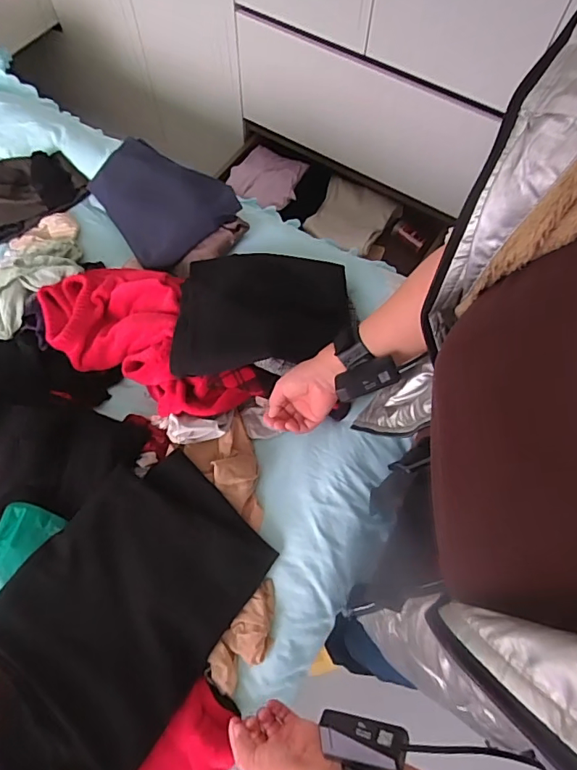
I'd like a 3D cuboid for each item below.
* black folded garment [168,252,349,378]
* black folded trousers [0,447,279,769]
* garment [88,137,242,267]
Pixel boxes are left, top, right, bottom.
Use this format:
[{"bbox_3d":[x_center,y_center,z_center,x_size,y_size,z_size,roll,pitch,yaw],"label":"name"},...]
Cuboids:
[{"bbox_3d":[-0.049,-0.145,0.859,0.332,0.103,0.199,-15,65,-9],"label":"black folded garment"},{"bbox_3d":[-0.302,0.380,0.612,0.311,0.116,0.631,41,69,17],"label":"black folded trousers"},{"bbox_3d":[-0.280,-0.407,1.015,0.219,0.095,0.338,-34,69,-17],"label":"garment"}]

